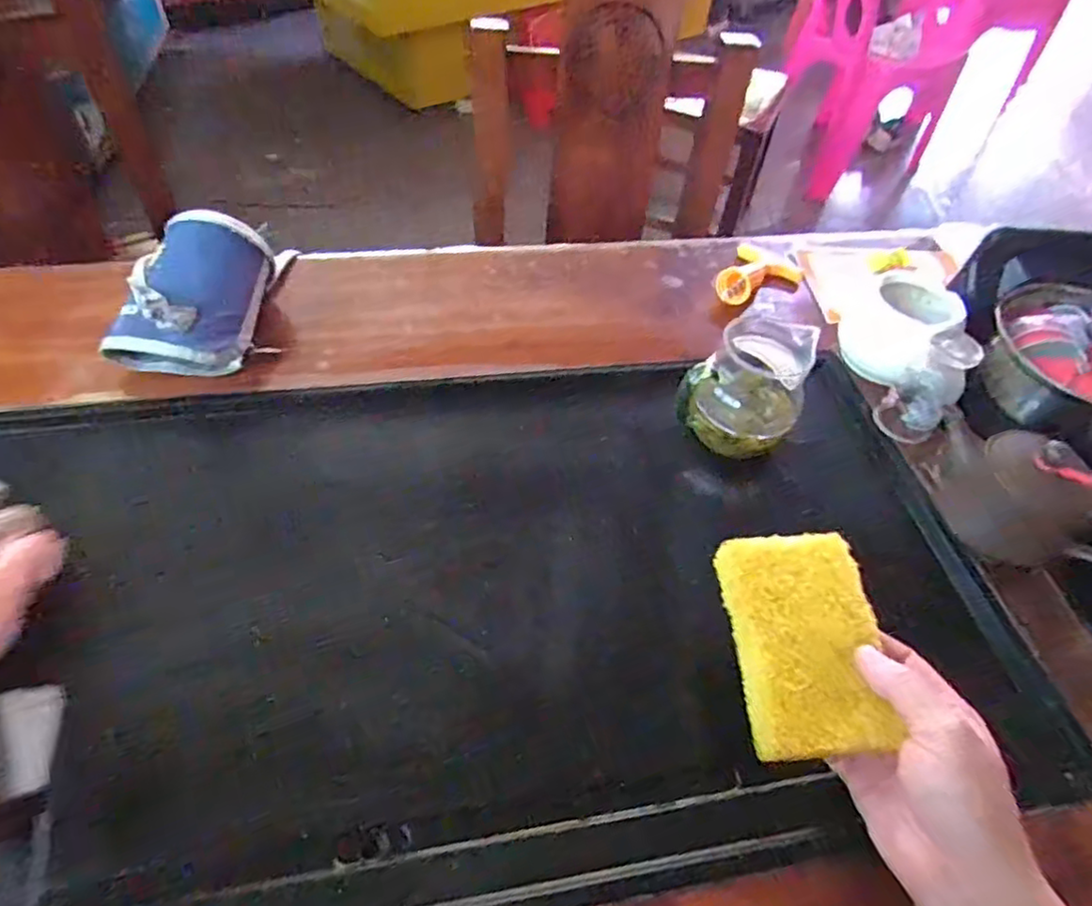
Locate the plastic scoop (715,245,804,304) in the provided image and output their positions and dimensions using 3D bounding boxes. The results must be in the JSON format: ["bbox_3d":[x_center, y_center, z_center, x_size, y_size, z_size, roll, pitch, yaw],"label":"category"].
[{"bbox_3d":[0.222,-0.185,0.687,0.073,0.022,0.106,29,54,18],"label":"plastic scoop"}]

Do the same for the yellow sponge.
[{"bbox_3d":[0.149,0.107,0.376,0.076,0.032,0.122,1,50,-4],"label":"yellow sponge"}]

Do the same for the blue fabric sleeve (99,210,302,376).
[{"bbox_3d":[-0.294,-0.137,0.555,0.098,0.076,0.137,10,50,3],"label":"blue fabric sleeve"}]

